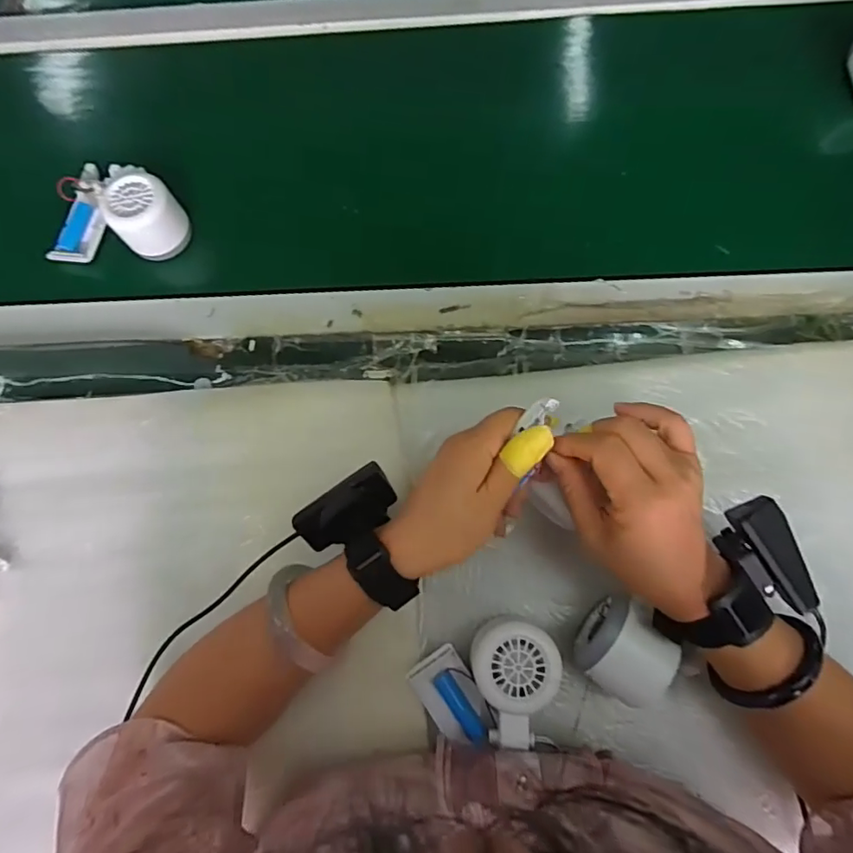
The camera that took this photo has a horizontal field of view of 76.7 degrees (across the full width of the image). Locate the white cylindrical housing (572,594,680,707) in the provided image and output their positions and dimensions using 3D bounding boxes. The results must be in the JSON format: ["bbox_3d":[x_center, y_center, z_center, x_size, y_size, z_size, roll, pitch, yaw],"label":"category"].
[{"bbox_3d":[0.137,0.155,0.375,0.057,0.057,0.057,37,79,10],"label":"white cylindrical housing"}]

